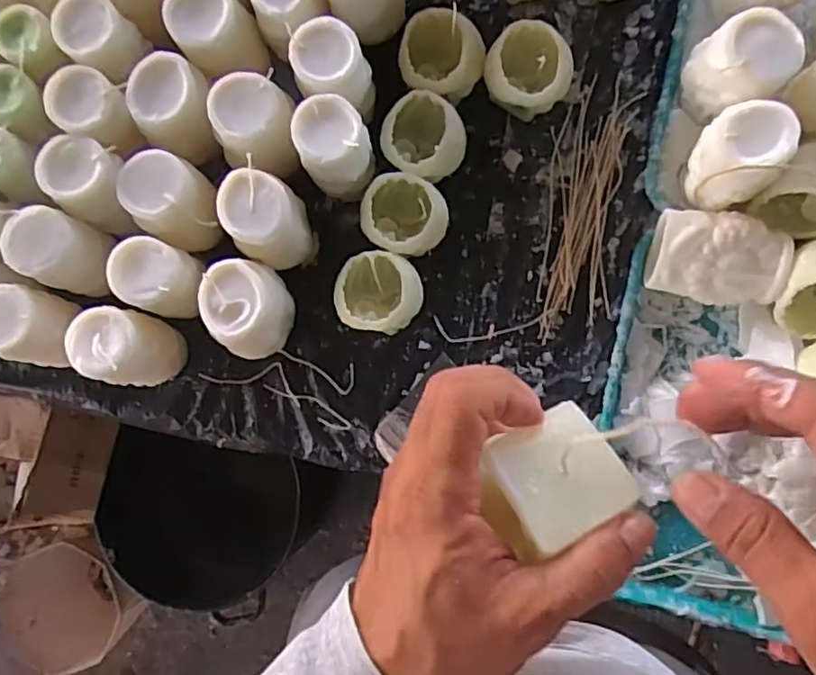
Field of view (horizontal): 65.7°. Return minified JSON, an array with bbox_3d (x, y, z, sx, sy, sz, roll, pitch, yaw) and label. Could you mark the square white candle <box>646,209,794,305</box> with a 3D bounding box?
[{"bbox_3d":[0.269,-0.069,0.561,0.108,0.063,0.074,4,87,5],"label":"square white candle"}]

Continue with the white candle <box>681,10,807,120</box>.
[{"bbox_3d":[0.284,-0.229,0.546,0.068,0.092,0.069,-18,85,3],"label":"white candle"}]

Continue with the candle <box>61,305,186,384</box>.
[{"bbox_3d":[-0.249,0.010,0.563,0.061,0.100,0.068,5,87,5],"label":"candle"}]

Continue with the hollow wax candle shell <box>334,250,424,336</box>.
[{"bbox_3d":[-0.025,-0.039,0.577,0.075,0.058,0.068,2,86,5],"label":"hollow wax candle shell"}]

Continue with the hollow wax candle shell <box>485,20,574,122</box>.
[{"bbox_3d":[0.111,-0.244,0.588,0.075,0.064,0.068,2,86,5],"label":"hollow wax candle shell"}]

